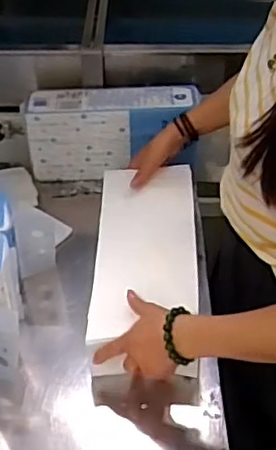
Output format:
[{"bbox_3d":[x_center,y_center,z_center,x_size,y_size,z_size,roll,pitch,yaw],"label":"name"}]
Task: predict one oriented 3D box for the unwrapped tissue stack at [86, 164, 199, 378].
[{"bbox_3d":[0.012,0.067,0.966,0.153,0.097,0.393,1,42,2],"label":"unwrapped tissue stack"}]

